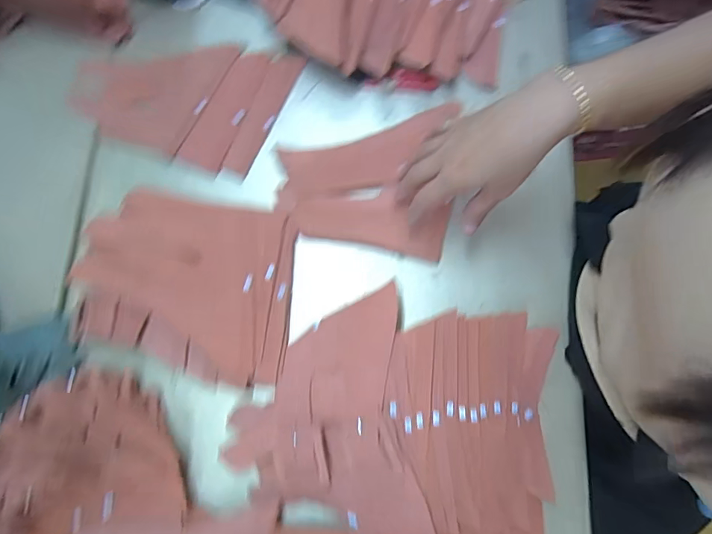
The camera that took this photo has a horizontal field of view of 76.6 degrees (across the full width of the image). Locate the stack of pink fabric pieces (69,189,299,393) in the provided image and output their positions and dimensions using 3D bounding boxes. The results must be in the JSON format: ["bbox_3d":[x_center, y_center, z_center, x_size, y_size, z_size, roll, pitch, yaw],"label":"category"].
[{"bbox_3d":[-0.166,0.017,0.438,0.202,0.061,0.176,5,77,4],"label":"stack of pink fabric pieces"}]

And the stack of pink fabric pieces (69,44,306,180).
[{"bbox_3d":[-0.205,-0.201,0.520,0.239,0.030,0.154,19,78,7],"label":"stack of pink fabric pieces"}]

